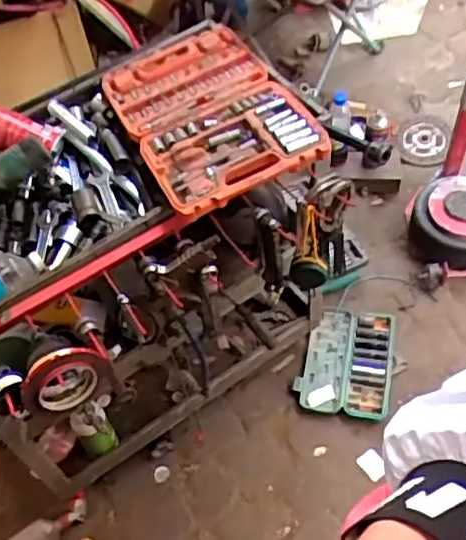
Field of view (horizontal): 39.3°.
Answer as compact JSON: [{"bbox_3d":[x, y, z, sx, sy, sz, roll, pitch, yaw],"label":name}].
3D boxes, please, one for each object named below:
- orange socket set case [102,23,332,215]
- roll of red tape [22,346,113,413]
[{"bbox_3d":[-0.044,-0.260,1.014,0.243,0.041,0.381,-23,56,-11],"label":"orange socket set case"},{"bbox_3d":[-0.227,0.144,0.878,0.112,0.108,0.041,-26,56,-13],"label":"roll of red tape"}]

